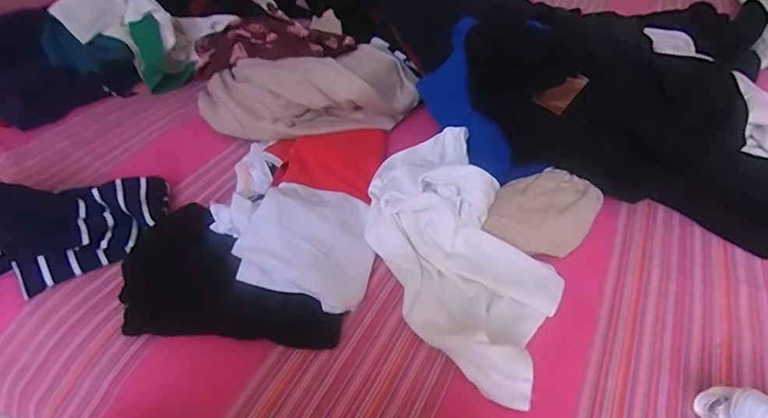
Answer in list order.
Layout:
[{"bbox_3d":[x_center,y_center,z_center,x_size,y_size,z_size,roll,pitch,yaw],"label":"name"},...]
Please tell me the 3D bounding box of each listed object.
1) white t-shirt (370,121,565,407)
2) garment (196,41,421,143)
[{"bbox_3d":[0.087,0.029,0.558,0.174,0.090,0.373,-15,44,-16],"label":"white t-shirt"},{"bbox_3d":[-0.124,-0.212,0.798,0.349,0.098,0.192,-16,44,-17],"label":"garment"}]

